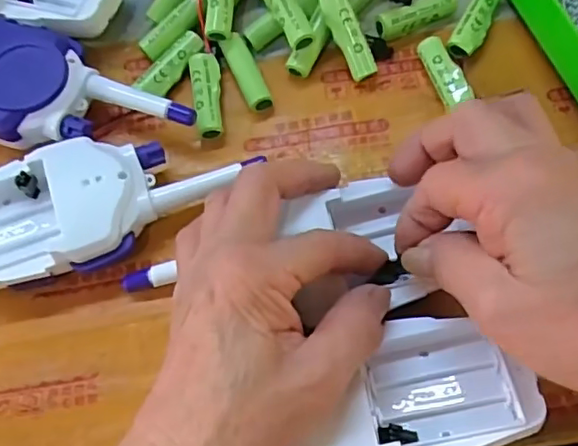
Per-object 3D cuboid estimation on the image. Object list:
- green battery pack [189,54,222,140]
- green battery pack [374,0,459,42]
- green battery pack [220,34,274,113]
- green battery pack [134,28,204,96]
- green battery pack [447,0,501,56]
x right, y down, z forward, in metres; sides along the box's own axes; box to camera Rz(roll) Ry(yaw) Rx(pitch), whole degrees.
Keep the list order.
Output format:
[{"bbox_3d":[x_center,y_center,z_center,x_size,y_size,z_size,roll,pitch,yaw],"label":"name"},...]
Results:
[{"bbox_3d":[-0.045,-0.071,0.335,0.016,0.012,0.052,-9,70,-1],"label":"green battery pack"},{"bbox_3d":[0.074,-0.120,0.344,0.051,0.013,0.013,-26,71,-7],"label":"green battery pack"},{"bbox_3d":[-0.022,-0.084,0.339,0.016,0.014,0.047,-24,70,-6],"label":"green battery pack"},{"bbox_3d":[-0.067,-0.089,0.341,0.016,0.014,0.046,30,73,12],"label":"green battery pack"},{"bbox_3d":[0.108,-0.116,0.343,0.016,0.013,0.051,29,73,12],"label":"green battery pack"}]

